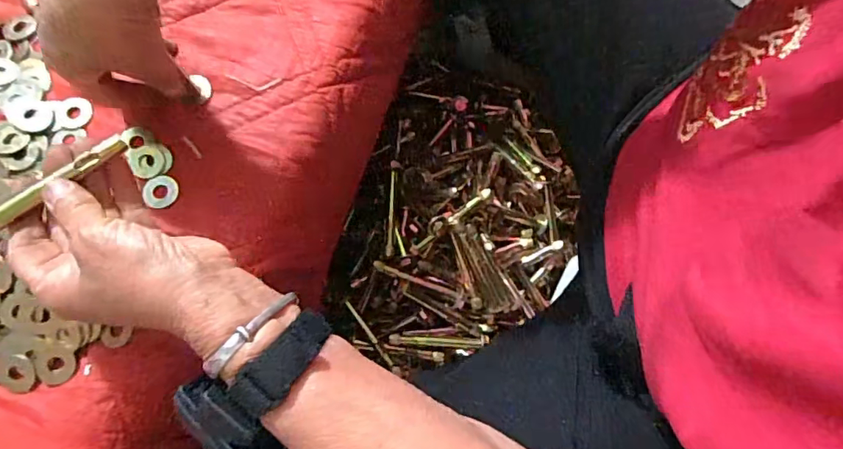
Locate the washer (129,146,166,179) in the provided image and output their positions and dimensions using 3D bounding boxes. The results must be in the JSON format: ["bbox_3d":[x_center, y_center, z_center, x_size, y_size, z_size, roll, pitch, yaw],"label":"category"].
[{"bbox_3d":[-0.197,-0.045,0.363,0.026,0.005,0.022,37,79,8],"label":"washer"}]

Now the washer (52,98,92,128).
[{"bbox_3d":[-0.256,-0.082,0.370,0.029,0.004,0.023,2,76,0],"label":"washer"}]

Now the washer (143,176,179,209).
[{"bbox_3d":[-0.185,-0.024,0.358,0.022,0.004,0.024,0,76,0],"label":"washer"}]

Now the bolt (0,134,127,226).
[{"bbox_3d":[-0.210,-0.024,0.290,0.085,0.007,0.010,-39,79,-17],"label":"bolt"}]

